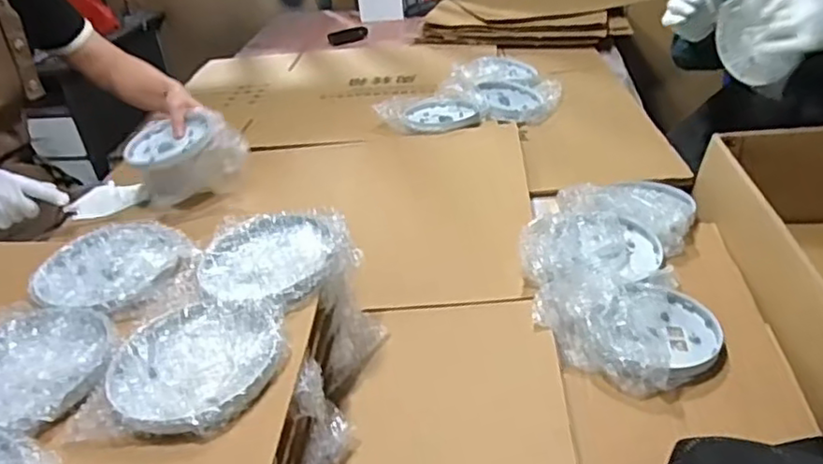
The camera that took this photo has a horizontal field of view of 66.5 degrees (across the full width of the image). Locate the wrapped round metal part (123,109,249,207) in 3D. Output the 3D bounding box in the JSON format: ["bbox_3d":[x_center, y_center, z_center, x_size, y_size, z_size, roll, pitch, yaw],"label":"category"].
[{"bbox_3d":[-0.350,-0.116,0.993,0.166,0.098,0.121,-16,35,-15],"label":"wrapped round metal part"}]

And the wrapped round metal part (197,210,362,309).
[{"bbox_3d":[-0.141,0.021,0.626,0.154,0.024,0.136,1,34,11],"label":"wrapped round metal part"}]

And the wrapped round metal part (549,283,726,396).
[{"bbox_3d":[0.250,0.104,0.669,0.167,0.047,0.124,-21,36,-22],"label":"wrapped round metal part"}]

